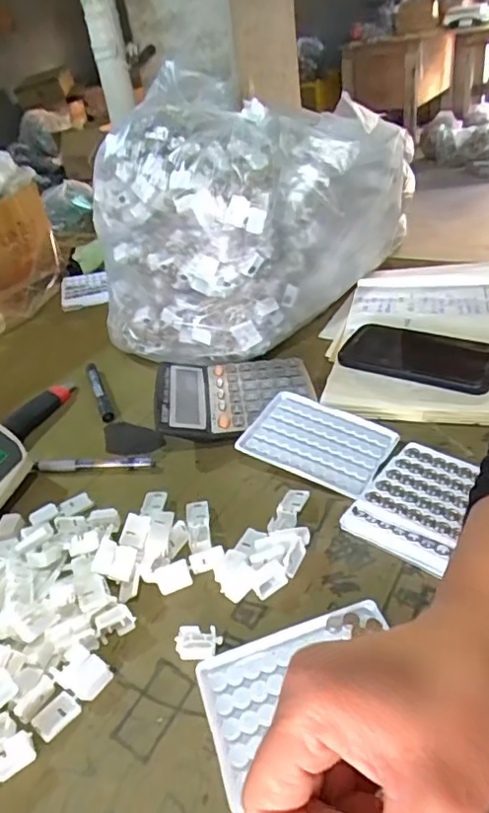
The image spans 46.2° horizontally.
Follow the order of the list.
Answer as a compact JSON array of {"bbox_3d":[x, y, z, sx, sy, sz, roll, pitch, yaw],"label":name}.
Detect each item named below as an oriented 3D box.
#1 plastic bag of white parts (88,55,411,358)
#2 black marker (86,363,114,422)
[{"bbox_3d":[-0.004,-0.229,0.701,0.333,0.261,0.247,7,38,22],"label":"plastic bag of white parts"},{"bbox_3d":[-0.177,-0.024,0.691,0.014,0.018,0.132,-19,36,-13],"label":"black marker"}]

